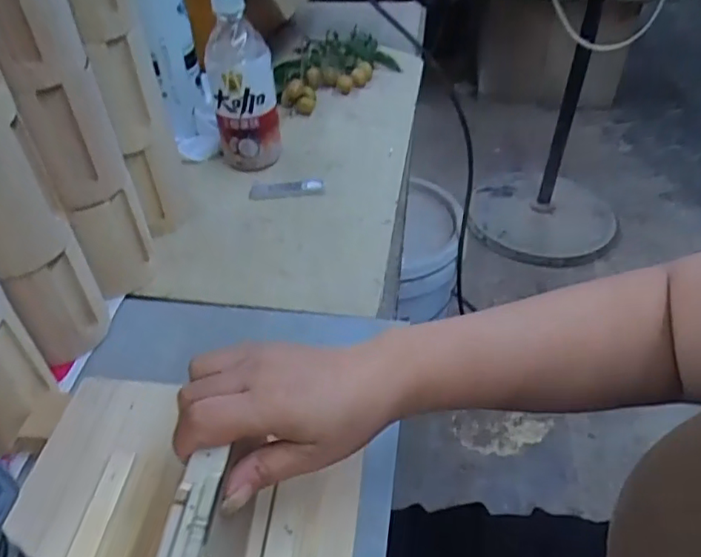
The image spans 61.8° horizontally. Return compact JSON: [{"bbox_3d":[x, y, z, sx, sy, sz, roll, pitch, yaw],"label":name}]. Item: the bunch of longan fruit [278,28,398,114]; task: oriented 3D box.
[{"bbox_3d":[-0.020,-0.290,0.798,0.204,0.043,0.099,-34,51,-28],"label":"bunch of longan fruit"}]

